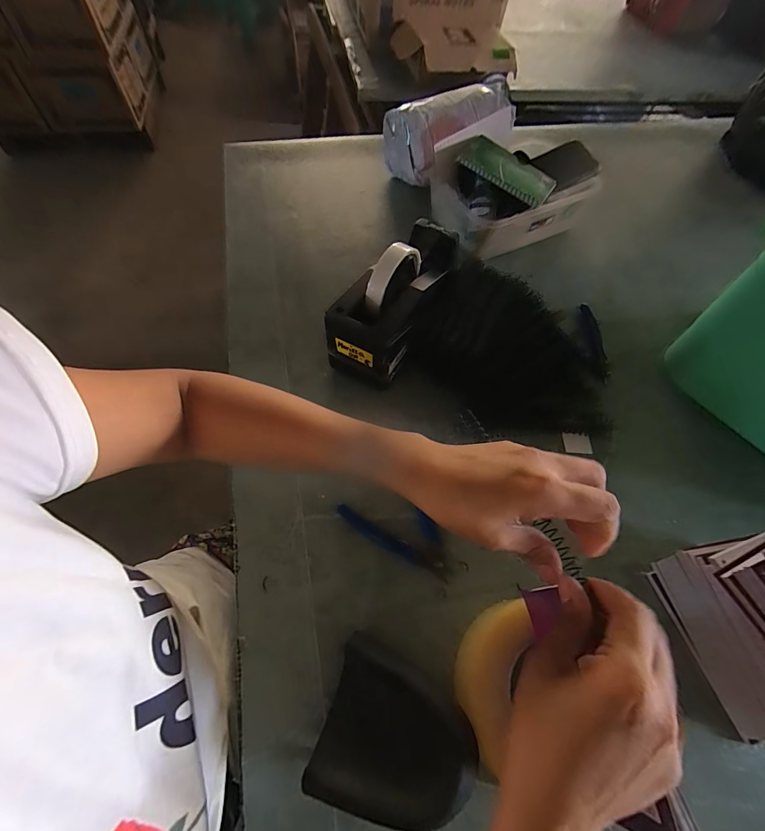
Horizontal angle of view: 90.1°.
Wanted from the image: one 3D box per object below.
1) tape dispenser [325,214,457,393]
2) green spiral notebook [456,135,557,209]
[{"bbox_3d":[0.018,-0.137,0.450,0.082,0.122,0.206,24,63,10],"label":"tape dispenser"},{"bbox_3d":[0.177,-0.345,0.537,0.130,0.012,0.092,32,60,5],"label":"green spiral notebook"}]

